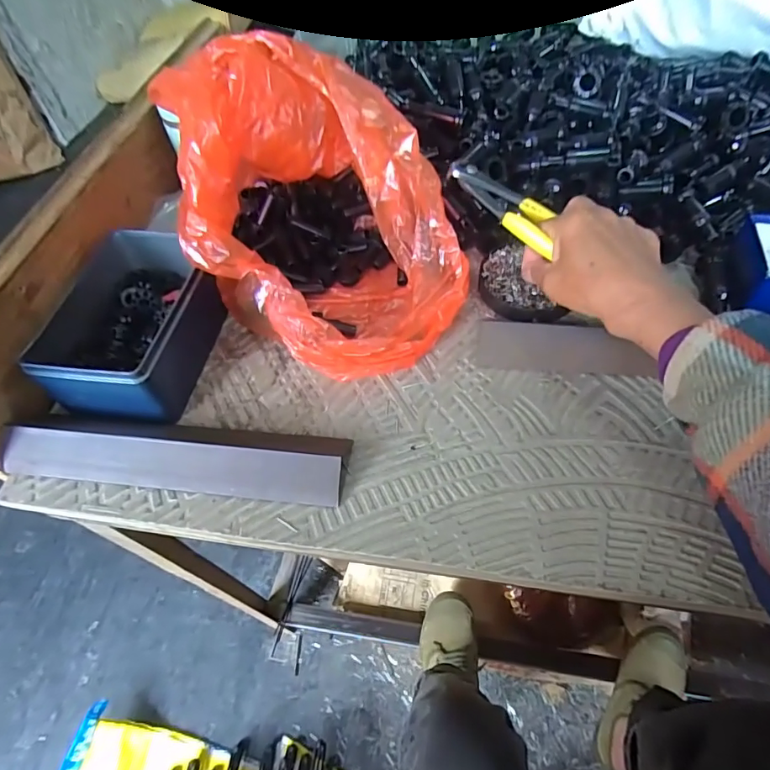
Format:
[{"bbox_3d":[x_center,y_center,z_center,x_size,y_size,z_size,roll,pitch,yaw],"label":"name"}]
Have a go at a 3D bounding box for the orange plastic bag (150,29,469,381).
[{"bbox_3d":[-0.041,-0.132,0.369,0.205,0.159,0.209,-1,56,4],"label":"orange plastic bag"}]

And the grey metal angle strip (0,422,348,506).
[{"bbox_3d":[-0.143,0.043,0.329,0.232,0.035,0.051,4,56,7],"label":"grey metal angle strip"}]

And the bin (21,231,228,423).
[{"bbox_3d":[-0.189,-0.053,0.371,0.102,0.056,0.156,6,57,8],"label":"bin"}]

